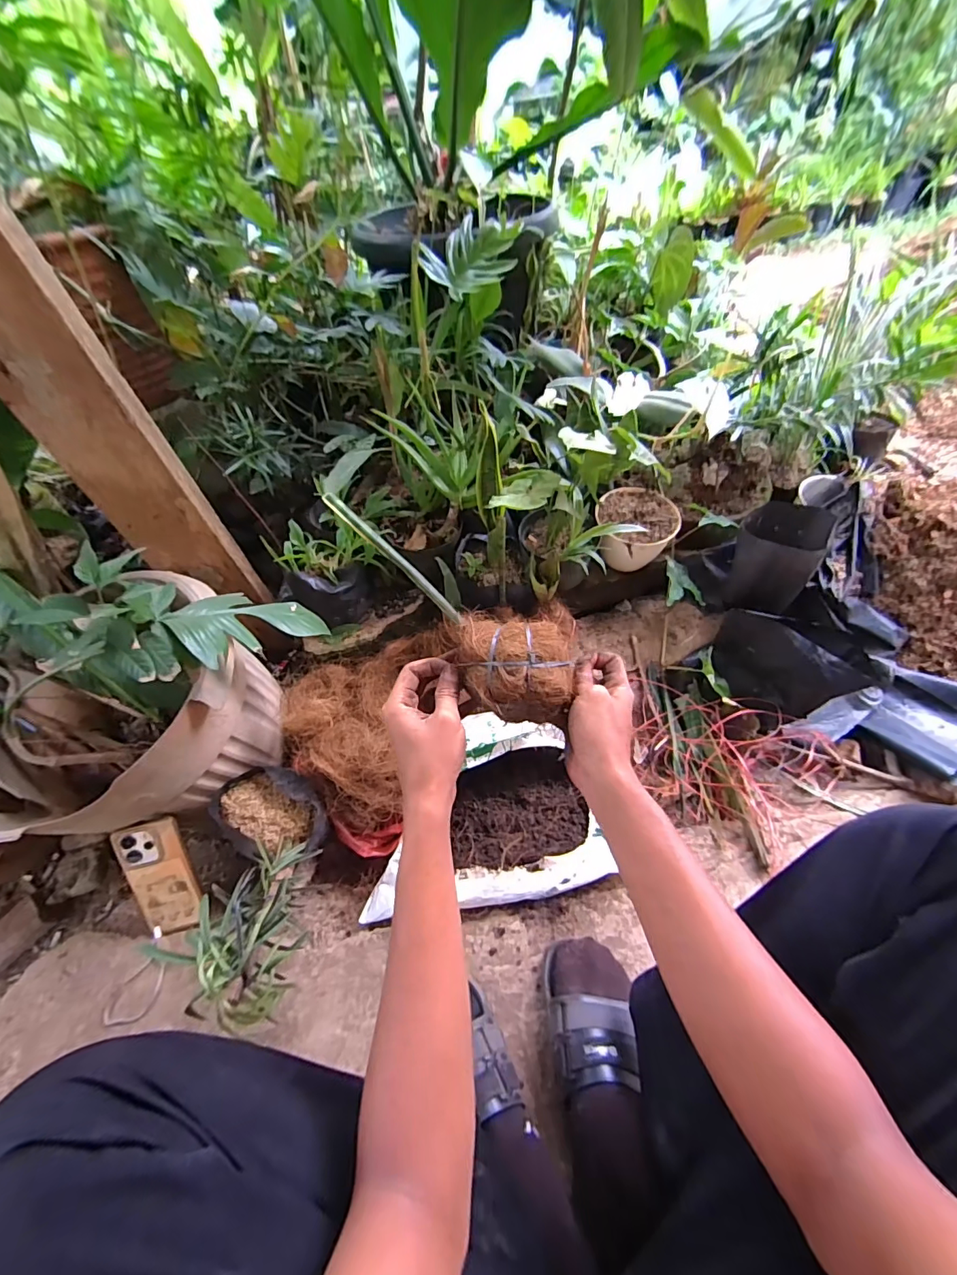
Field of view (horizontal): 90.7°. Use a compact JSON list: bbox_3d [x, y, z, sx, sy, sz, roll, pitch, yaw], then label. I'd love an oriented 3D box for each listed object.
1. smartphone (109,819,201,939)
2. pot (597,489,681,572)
[{"bbox_3d":[-0.428,0.324,0.638,0.074,0.161,0.010,-13,11,-14],"label":"smartphone"},{"bbox_3d":[0.294,-0.203,0.891,0.142,0.084,0.141,-2,52,3],"label":"pot"}]

